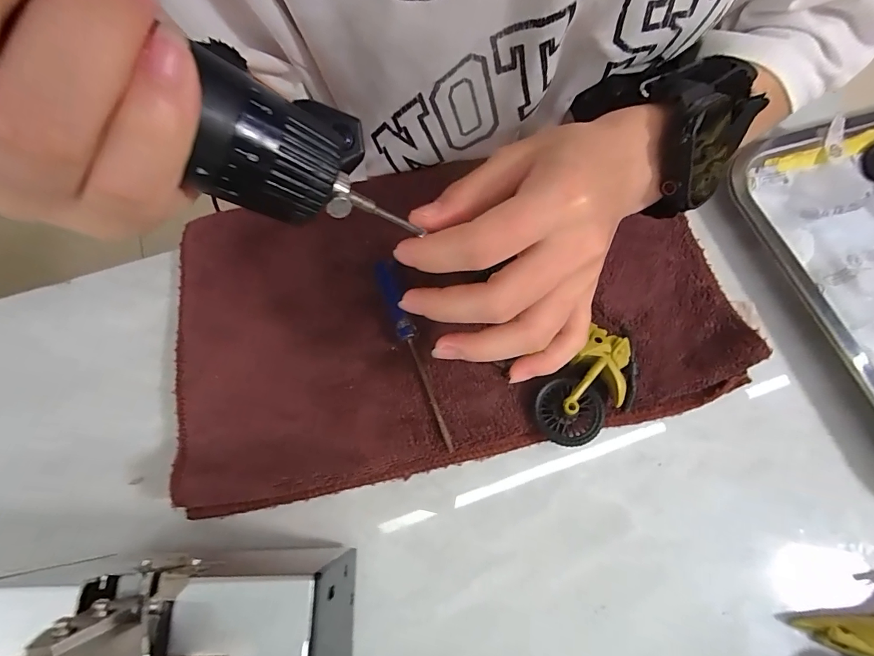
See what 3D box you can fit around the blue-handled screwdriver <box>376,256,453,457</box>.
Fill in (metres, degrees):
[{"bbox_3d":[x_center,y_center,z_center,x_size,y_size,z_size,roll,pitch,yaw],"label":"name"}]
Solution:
[{"bbox_3d":[-0.016,0.011,0.257,0.011,0.014,0.126,-18,70,-6],"label":"blue-handled screwdriver"}]

